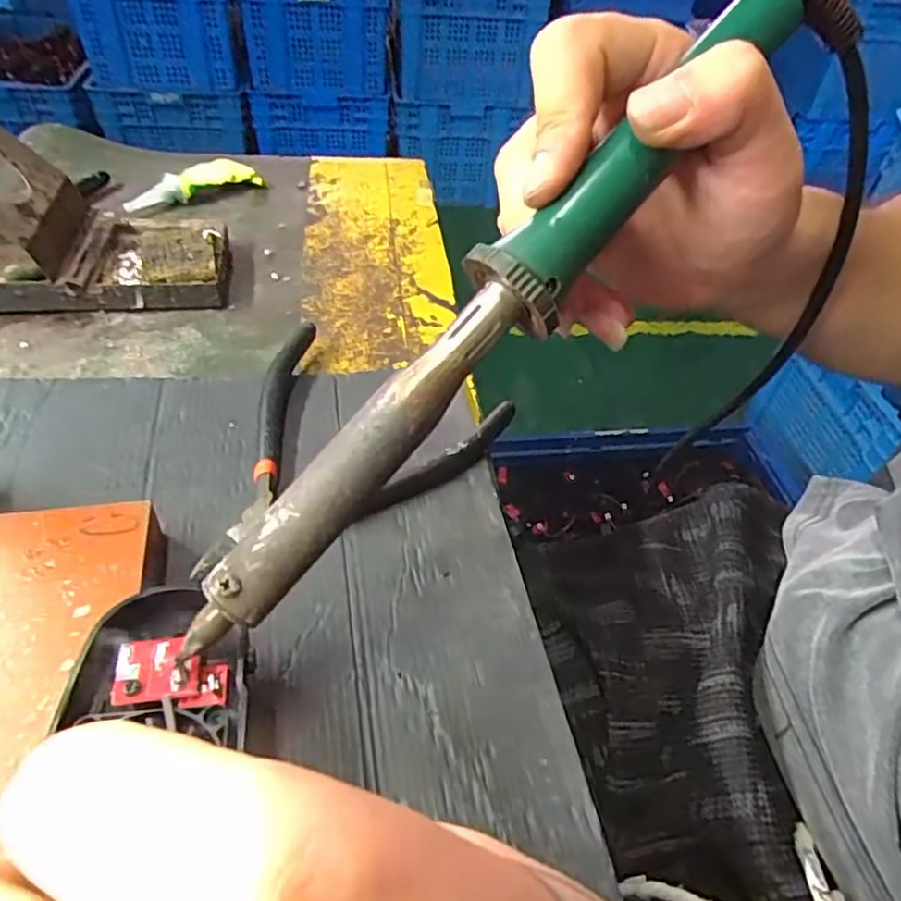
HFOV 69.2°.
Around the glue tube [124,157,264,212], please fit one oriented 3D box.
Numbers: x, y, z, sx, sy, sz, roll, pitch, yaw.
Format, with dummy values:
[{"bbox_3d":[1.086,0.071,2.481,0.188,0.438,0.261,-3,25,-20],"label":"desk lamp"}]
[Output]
[{"bbox_3d":[-0.177,-0.184,0.450,0.094,0.019,0.022,-32,57,-32],"label":"glue tube"}]

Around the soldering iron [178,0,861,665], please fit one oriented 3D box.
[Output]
[{"bbox_3d":[0.022,-0.047,0.191,0.272,0.025,0.023,-47,61,-4],"label":"soldering iron"}]

